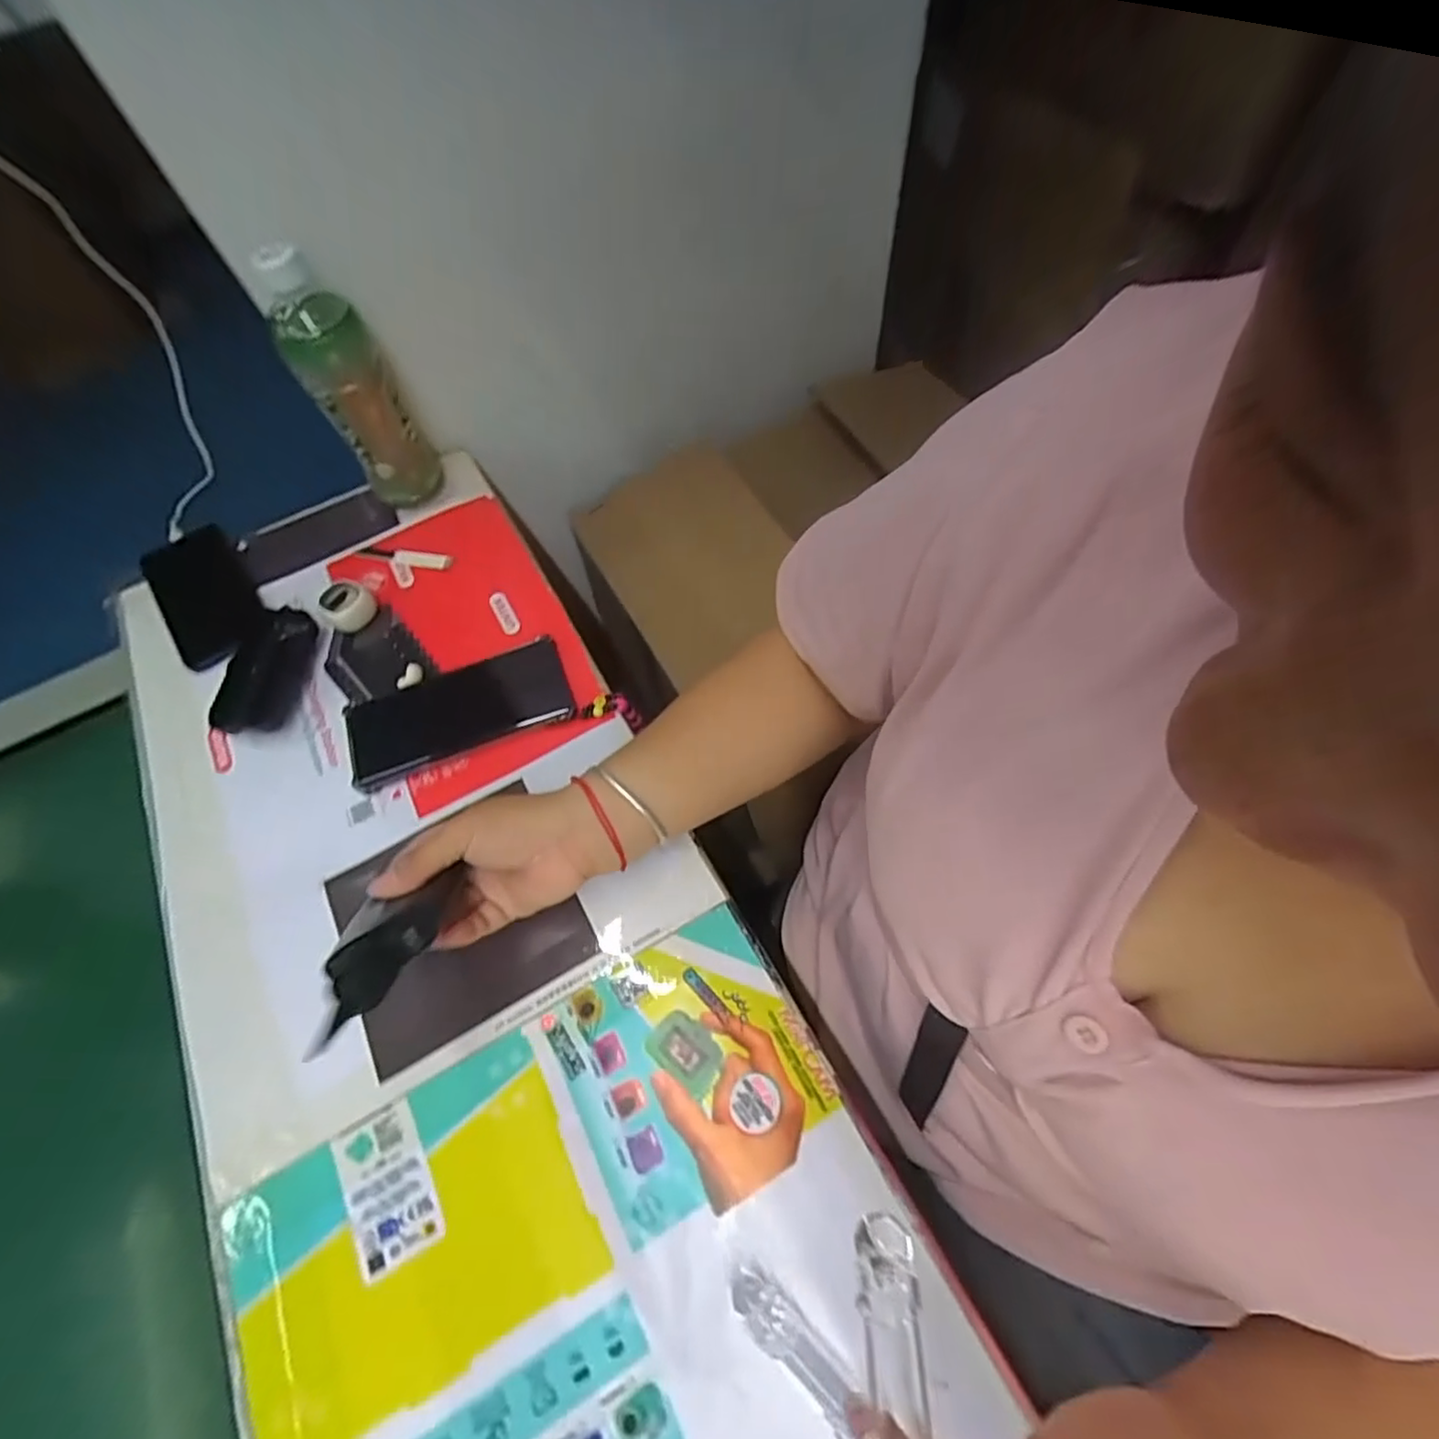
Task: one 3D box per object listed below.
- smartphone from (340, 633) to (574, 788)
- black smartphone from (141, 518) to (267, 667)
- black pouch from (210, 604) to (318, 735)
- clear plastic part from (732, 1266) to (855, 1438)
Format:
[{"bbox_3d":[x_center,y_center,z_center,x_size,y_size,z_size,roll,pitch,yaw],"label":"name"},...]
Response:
[{"bbox_3d":[-0.197,-0.009,0.493,0.160,0.014,0.073,-21,63,-7],"label":"smartphone"},{"bbox_3d":[-0.450,-0.115,0.566,0.071,0.007,0.164,-35,66,-14],"label":"black smartphone"},{"bbox_3d":[-0.359,-0.041,0.517,0.056,0.021,0.107,-3,63,2],"label":"black pouch"},{"bbox_3d":[0.035,0.300,0.314,0.073,0.017,0.018,39,72,21],"label":"clear plastic part"}]

